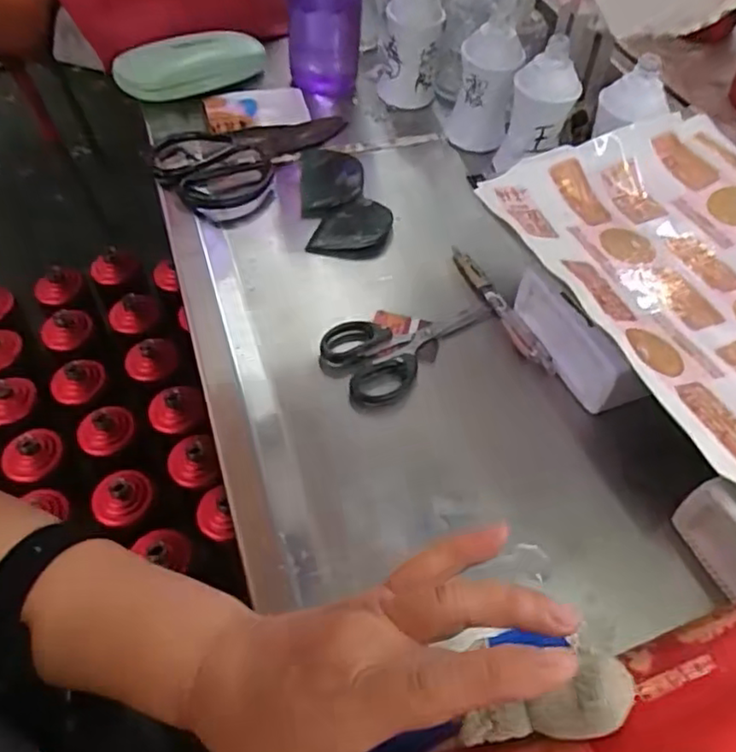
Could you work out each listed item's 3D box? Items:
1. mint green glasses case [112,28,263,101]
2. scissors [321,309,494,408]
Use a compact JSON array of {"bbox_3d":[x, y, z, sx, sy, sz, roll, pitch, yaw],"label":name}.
[{"bbox_3d":[-0.171,-0.306,0.650,0.153,0.034,0.063,-24,56,-19],"label":"mint green glasses case"},{"bbox_3d":[0.033,-0.027,0.474,0.129,0.014,0.067,-30,58,-22],"label":"scissors"}]

